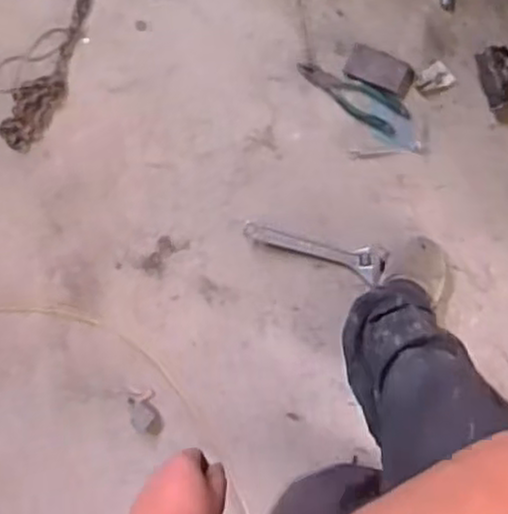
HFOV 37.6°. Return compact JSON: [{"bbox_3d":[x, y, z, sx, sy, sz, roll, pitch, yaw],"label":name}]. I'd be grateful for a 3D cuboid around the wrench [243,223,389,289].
[{"bbox_3d":[0.111,-0.024,1.354,0.256,0.017,0.070,22,95,3],"label":"wrench"}]

